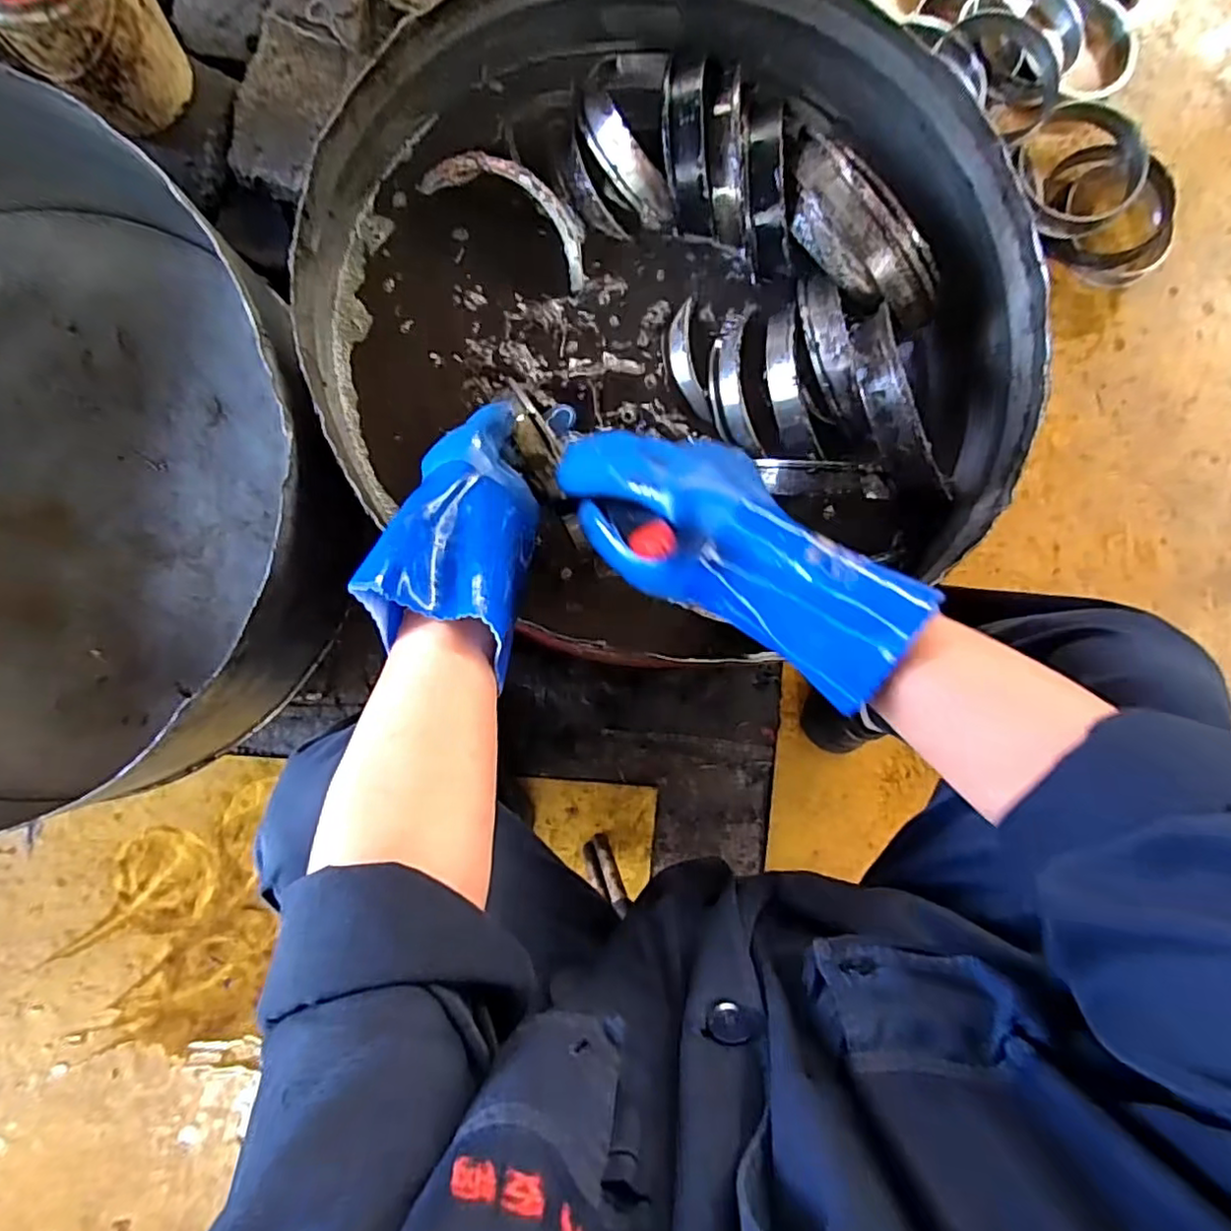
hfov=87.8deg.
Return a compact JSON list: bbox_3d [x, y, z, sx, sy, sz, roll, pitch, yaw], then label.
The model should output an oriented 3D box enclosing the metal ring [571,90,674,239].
[{"bbox_3d":[-0.007,-0.388,0.554,0.065,0.033,0.119,-36,92,-7],"label":"metal ring"}]

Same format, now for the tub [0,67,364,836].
[{"bbox_3d":[-0.555,-0.113,0.550,0.566,0.221,0.570,0,90,-7],"label":"tub"}]

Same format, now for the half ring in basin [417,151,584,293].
[{"bbox_3d":[-0.086,-0.353,0.549,0.163,0.038,0.056,32,84,-5],"label":"half ring in basin"}]

